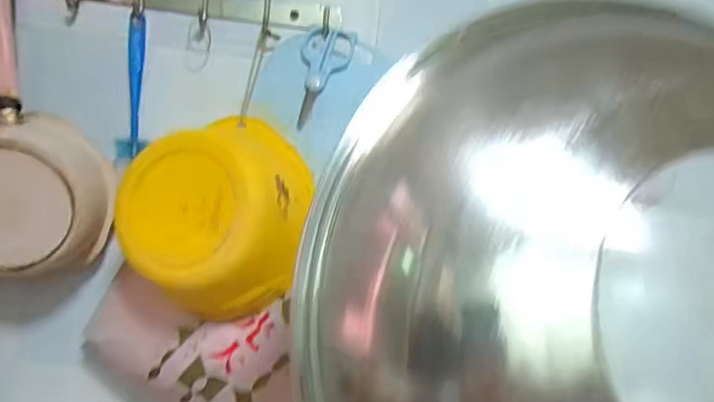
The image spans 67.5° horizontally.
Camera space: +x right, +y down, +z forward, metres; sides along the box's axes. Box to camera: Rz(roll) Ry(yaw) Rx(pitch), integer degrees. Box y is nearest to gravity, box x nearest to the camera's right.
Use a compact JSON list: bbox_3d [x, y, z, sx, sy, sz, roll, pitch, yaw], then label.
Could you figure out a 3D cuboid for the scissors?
[{"bbox_3d":[-0.047,-0.161,0.690,0.069,0.150,0.007,9,-19,12],"label":"scissors"}]

